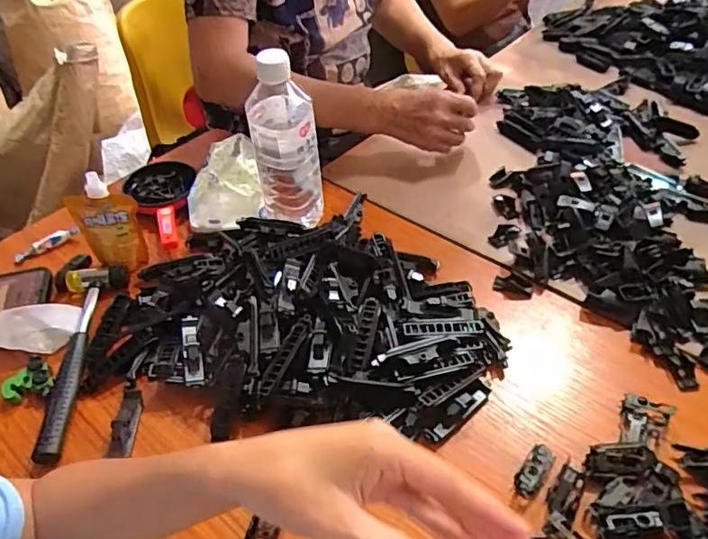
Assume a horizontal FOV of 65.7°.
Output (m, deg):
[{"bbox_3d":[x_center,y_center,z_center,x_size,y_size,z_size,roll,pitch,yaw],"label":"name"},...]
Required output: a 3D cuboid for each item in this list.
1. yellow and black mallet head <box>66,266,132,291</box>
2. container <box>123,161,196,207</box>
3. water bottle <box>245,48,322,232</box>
[{"bbox_3d":[-0.275,0.010,0.590,0.062,0.023,0.019,-6,45,-3],"label":"yellow and black mallet head"},{"bbox_3d":[-0.249,-0.108,0.709,0.093,0.023,0.079,29,53,28],"label":"container"},{"bbox_3d":[-0.073,-0.125,0.591,0.066,0.214,0.058,-7,45,-4],"label":"water bottle"}]

